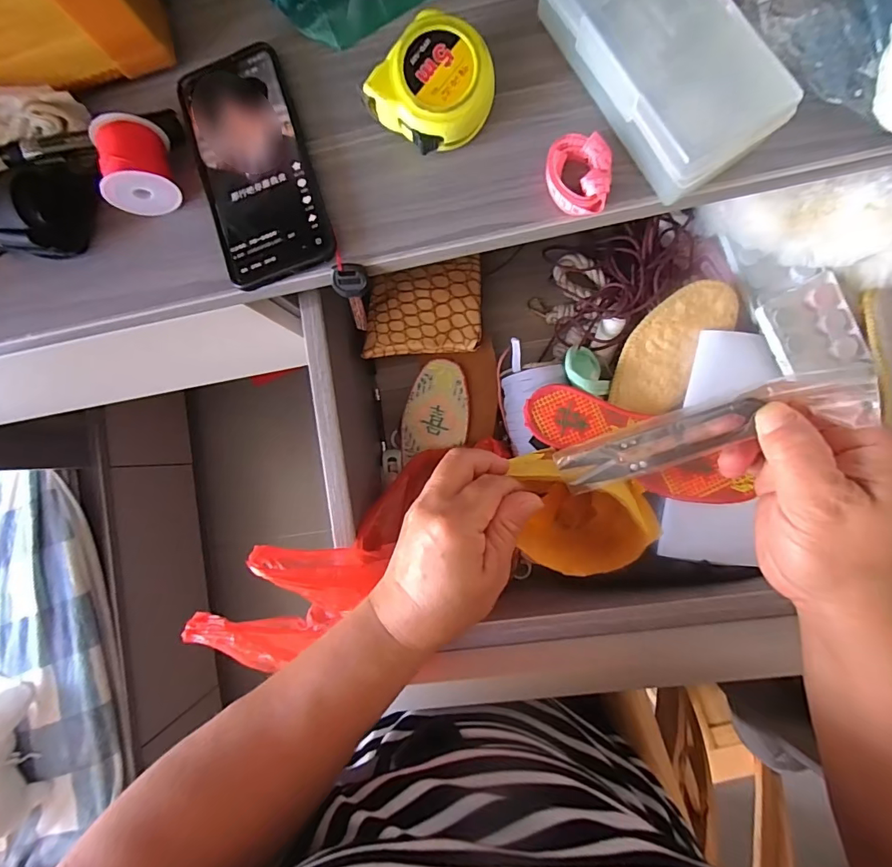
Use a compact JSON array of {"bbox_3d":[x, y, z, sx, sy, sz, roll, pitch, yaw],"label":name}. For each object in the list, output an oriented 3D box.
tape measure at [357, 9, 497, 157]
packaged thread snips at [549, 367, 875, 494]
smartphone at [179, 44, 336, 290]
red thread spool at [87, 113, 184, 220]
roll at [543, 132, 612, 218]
[{"bbox_3d":[-0.006,-0.220,0.298,0.063,0.047,0.067,35,93,7],"label":"tape measure"},{"bbox_3d":[0.127,0.001,0.232,0.141,0.013,0.027,-22,85,31],"label":"packaged thread snips"},{"bbox_3d":[-0.139,-0.193,0.330,0.077,0.013,0.167,-18,86,6],"label":"smartphone"},{"bbox_3d":[-0.222,-0.192,0.325,0.047,0.040,0.055,-19,86,6],"label":"red thread spool"},{"bbox_3d":[0.086,-0.169,0.294,0.041,0.017,0.048,9,90,7],"label":"roll"}]

